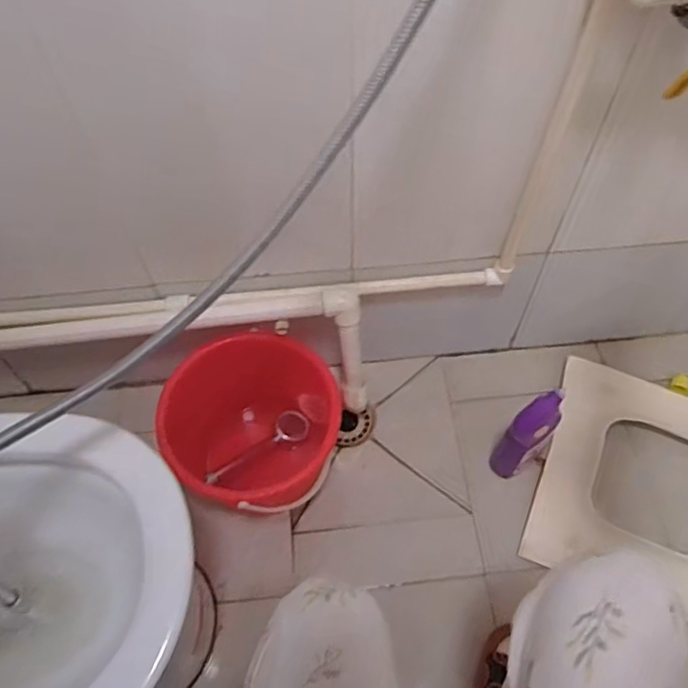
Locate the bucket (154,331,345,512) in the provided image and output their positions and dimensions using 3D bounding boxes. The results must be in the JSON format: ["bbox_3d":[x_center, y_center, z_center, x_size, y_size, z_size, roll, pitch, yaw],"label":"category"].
[{"bbox_3d":[-0.137,0.151,0.986,0.253,0.264,0.265,0,59,0],"label":"bucket"}]

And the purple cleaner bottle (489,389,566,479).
[{"bbox_3d":[0.285,0.144,0.953,0.062,0.229,0.071,31,64,17],"label":"purple cleaner bottle"}]

